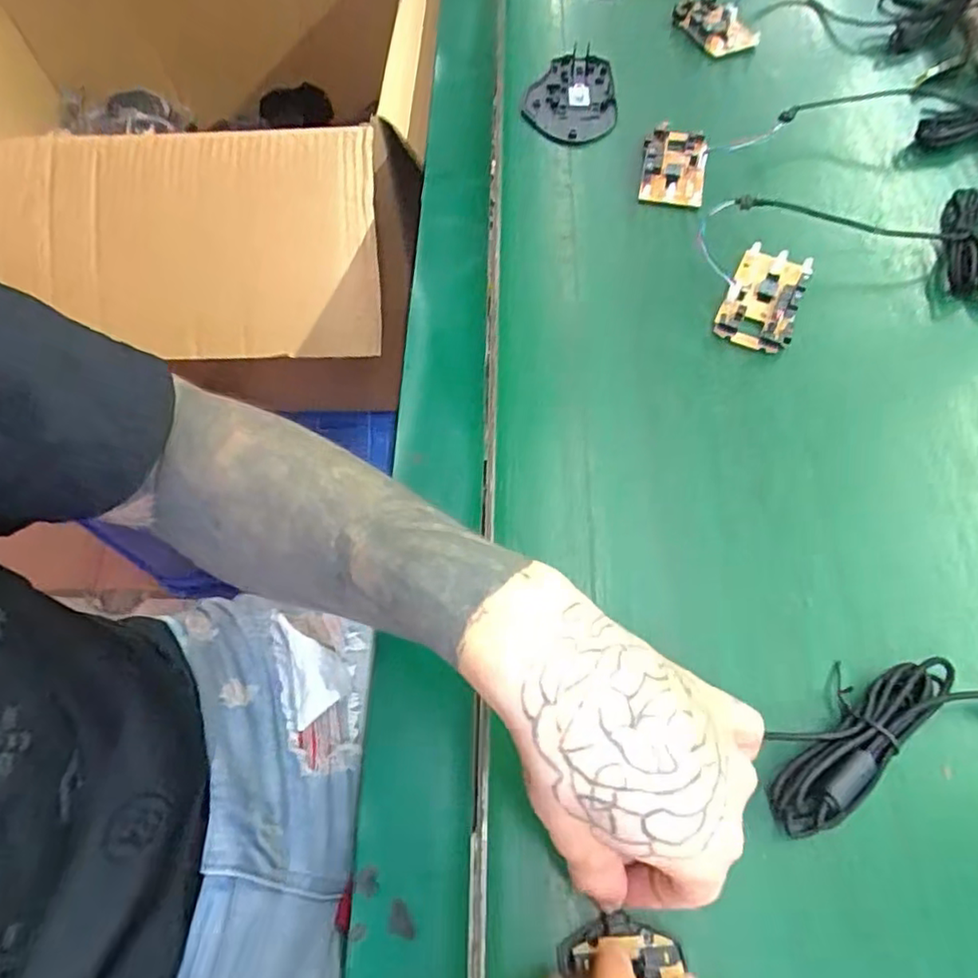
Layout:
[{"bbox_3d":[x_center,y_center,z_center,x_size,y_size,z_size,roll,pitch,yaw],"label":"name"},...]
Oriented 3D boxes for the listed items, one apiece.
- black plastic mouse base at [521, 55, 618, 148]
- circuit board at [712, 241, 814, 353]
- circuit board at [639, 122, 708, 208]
[{"bbox_3d":[0.068,-0.315,0.511,0.072,0.010,0.106,11,64,7],"label":"black plastic mouse base"},{"bbox_3d":[0.178,-0.125,0.408,0.045,0.012,0.083,23,66,13],"label":"circuit board"},{"bbox_3d":[0.135,-0.237,0.462,0.045,0.009,0.068,8,63,6],"label":"circuit board"}]

